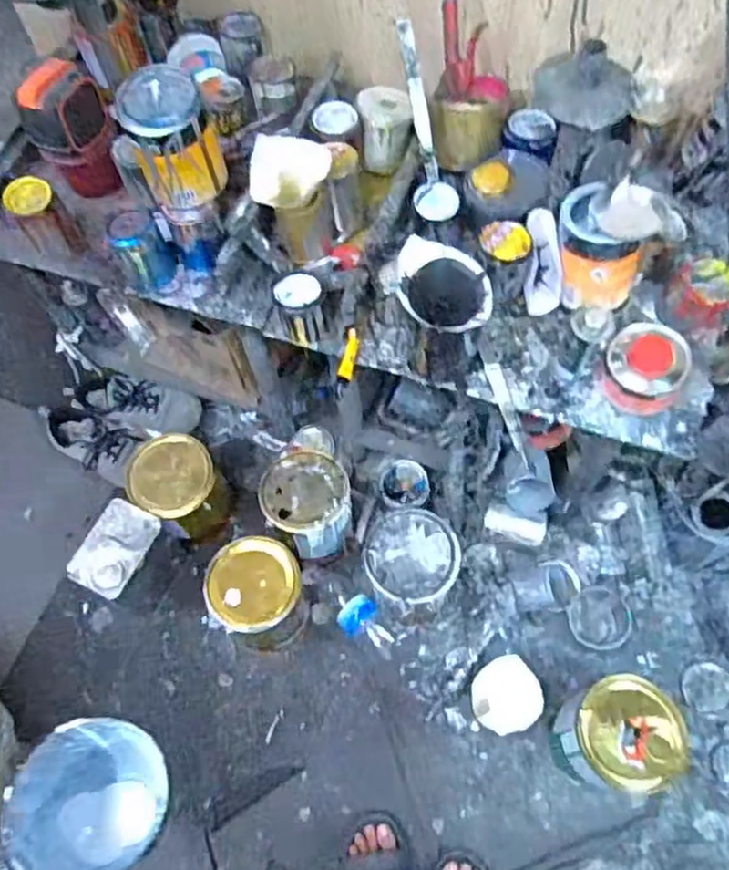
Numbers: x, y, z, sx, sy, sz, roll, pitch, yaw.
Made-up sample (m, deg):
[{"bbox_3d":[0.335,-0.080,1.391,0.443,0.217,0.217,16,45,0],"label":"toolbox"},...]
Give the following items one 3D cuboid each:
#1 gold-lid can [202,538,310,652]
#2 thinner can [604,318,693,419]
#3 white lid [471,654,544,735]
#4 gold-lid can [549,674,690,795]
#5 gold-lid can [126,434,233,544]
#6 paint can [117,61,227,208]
[{"bbox_3d":[-0.186,0.289,1.242,0.146,0.209,0.155,-1,65,2],"label":"gold-lid can"},{"bbox_3d":[0.353,-0.085,0.875,0.099,0.072,0.094,-1,65,2],"label":"thinner can"},{"bbox_3d":[0.241,0.442,1.175,0.117,0.015,0.115,-36,57,4],"label":"white lid"},{"bbox_3d":[0.405,0.484,1.111,0.159,0.225,0.150,-1,65,2],"label":"gold-lid can"},{"bbox_3d":[-0.351,0.097,1.317,0.152,0.189,0.152,41,73,19],"label":"gold-lid can"},{"bbox_3d":[-0.245,-0.385,0.890,0.102,0.131,0.112,-1,65,2],"label":"paint can"}]

